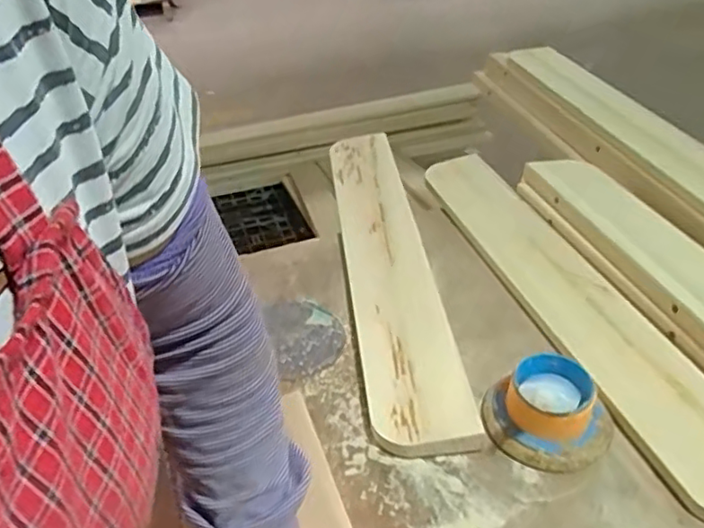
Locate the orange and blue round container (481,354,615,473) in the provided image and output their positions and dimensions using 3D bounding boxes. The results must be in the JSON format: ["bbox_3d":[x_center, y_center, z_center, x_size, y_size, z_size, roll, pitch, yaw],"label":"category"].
[{"bbox_3d":[0.173,0.126,0.552,0.113,0.060,0.092,28,47,33],"label":"orange and blue round container"}]

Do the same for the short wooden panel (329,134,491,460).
[{"bbox_3d":[0.038,-0.014,0.757,0.100,0.025,0.554,-6,38,-5],"label":"short wooden panel"}]

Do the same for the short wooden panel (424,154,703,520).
[{"bbox_3d":[0.230,0.024,0.700,0.100,0.024,0.586,-12,39,-13],"label":"short wooden panel"}]

